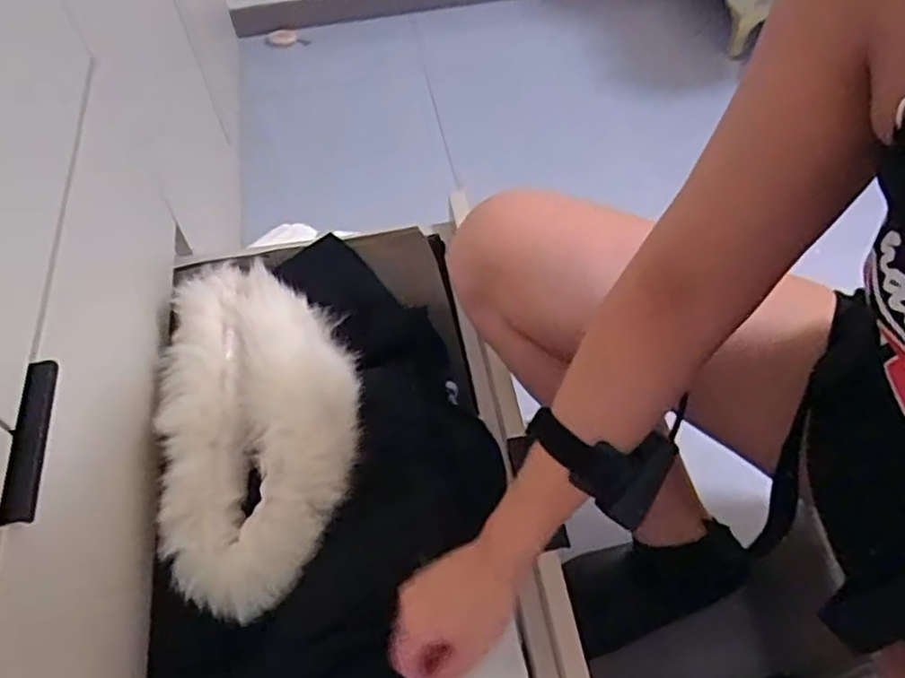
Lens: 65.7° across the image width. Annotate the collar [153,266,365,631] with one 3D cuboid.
[{"bbox_3d":[-0.170,0.057,0.627,0.164,0.060,0.349,-11,55,-4],"label":"collar"}]

